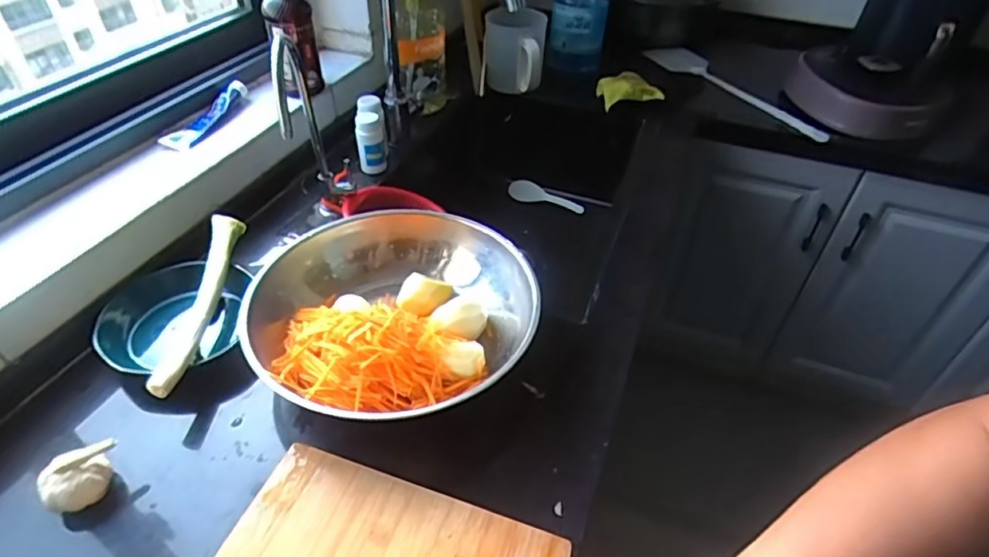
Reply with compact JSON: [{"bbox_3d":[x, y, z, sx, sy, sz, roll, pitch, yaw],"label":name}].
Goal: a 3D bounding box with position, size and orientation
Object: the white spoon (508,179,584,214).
[{"bbox_3d":[0.115,-0.181,1.253,0.172,0.020,0.049,15,44,13],"label":"white spoon"}]

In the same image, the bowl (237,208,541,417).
[{"bbox_3d":[-0.116,0.032,0.655,0.303,0.082,0.279,1,42,-1],"label":"bowl"}]

